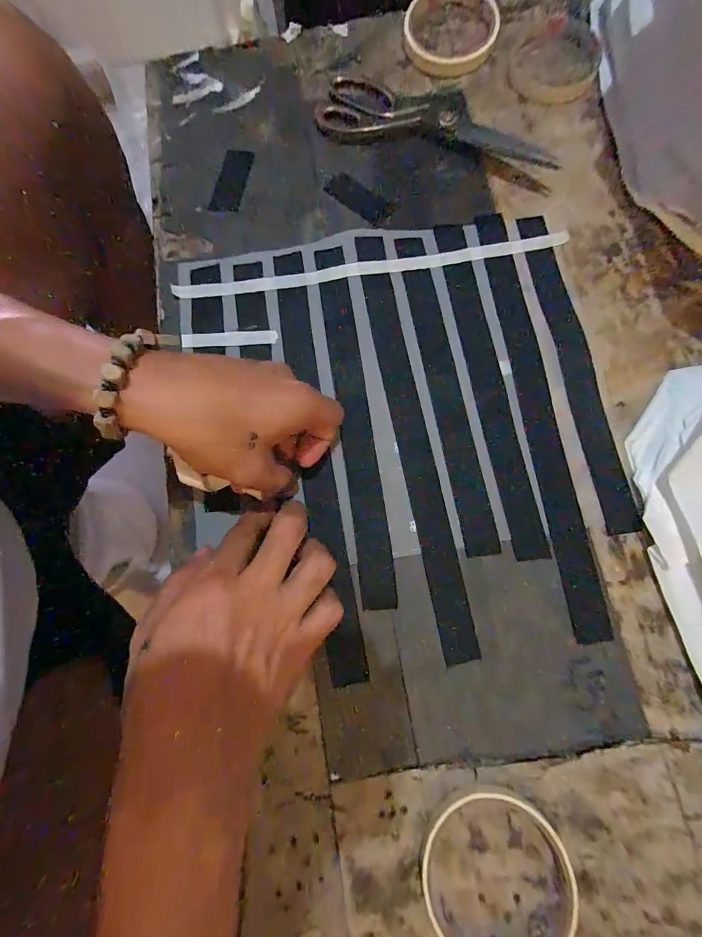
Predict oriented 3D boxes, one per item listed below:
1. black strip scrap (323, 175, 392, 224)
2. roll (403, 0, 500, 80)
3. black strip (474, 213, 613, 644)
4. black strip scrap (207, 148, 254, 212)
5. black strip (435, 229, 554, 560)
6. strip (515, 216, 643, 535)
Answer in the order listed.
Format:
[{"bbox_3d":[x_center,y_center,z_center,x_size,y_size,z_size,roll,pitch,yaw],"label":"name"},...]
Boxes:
[{"bbox_3d":[0.007,-0.246,0.343,0.063,0.004,0.029,42,81,7],"label":"black strip scrap"},{"bbox_3d":[0.096,-0.418,0.360,0.088,0.019,0.086,4,78,2],"label":"roll"},{"bbox_3d":[0.147,-0.052,0.298,0.030,0.007,0.349,-7,78,-4],"label":"black strip"},{"bbox_3d":[-0.111,-0.268,0.350,0.027,0.004,0.070,9,79,4],"label":"black strip scrap"},{"bbox_3d":[0.110,-0.073,0.307,0.024,0.007,0.287,-11,78,9],"label":"black strip"},{"bbox_3d":[0.182,-0.087,0.306,0.028,0.005,0.275,-8,78,-6],"label":"strip"}]

